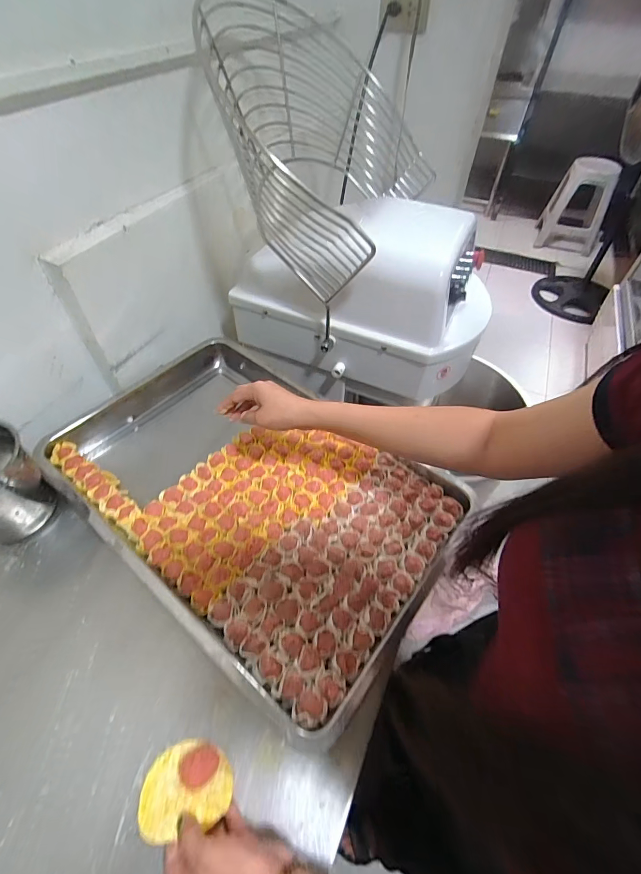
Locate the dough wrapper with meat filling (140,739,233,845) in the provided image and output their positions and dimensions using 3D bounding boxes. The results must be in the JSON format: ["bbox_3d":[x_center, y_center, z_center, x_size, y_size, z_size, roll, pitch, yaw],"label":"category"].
[{"bbox_3d":[-0.132,0.340,0.379,0.081,0.012,0.075,-11,24,-22],"label":"dough wrapper with meat filling"}]

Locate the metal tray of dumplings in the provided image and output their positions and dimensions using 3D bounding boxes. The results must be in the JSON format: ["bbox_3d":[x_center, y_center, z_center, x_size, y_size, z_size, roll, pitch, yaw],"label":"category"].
[{"bbox_3d":[-0.113,0.069,0.604,0.595,0.067,0.386,34,56,24],"label":"metal tray of dumplings"}]

